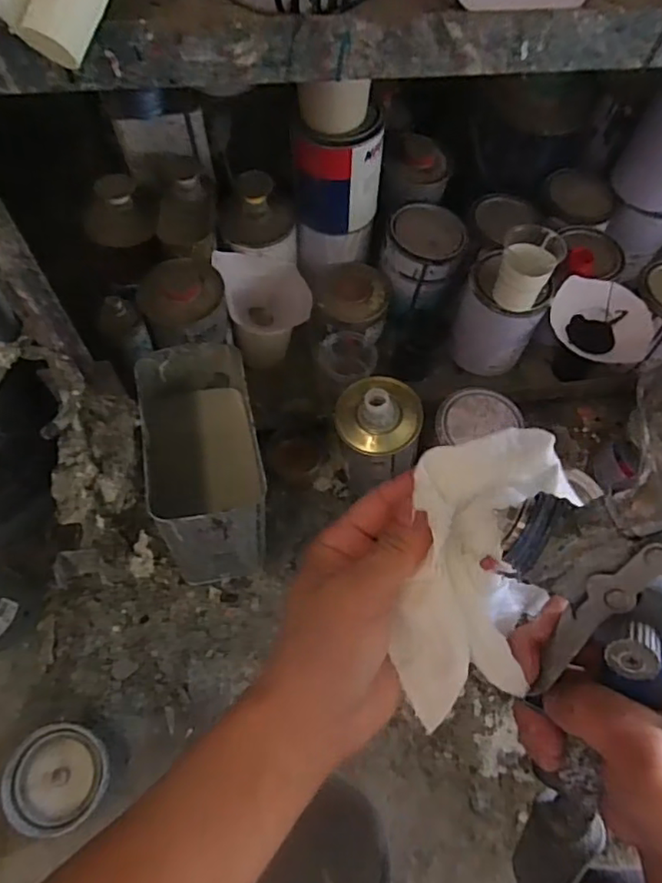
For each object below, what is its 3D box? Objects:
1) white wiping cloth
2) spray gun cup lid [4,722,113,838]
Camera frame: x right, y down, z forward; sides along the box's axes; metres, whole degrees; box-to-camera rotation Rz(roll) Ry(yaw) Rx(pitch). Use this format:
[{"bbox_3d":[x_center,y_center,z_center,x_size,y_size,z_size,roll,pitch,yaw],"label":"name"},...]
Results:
[{"bbox_3d":[0.071,0.060,0.282,0.075,0.044,0.133,11,97,2],"label":"white wiping cloth"},{"bbox_3d":[-0.283,0.351,0.621,0.095,0.036,0.098,1,64,-3],"label":"spray gun cup lid"}]

